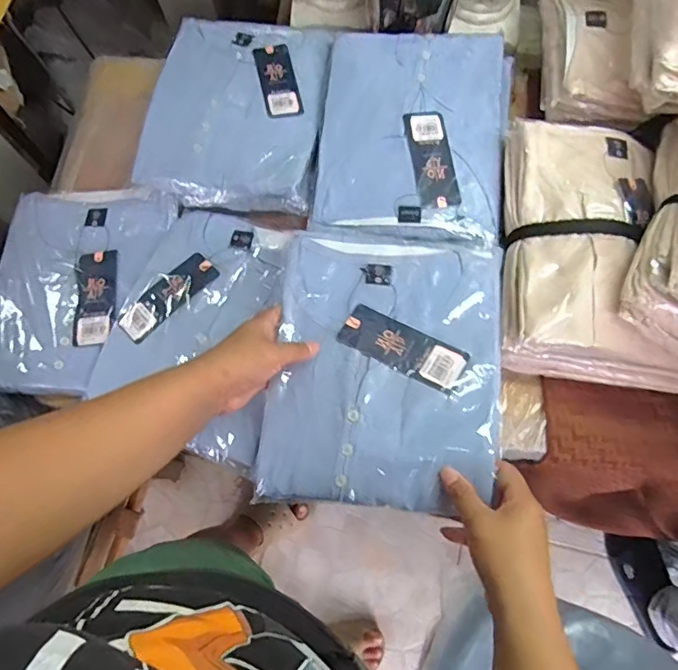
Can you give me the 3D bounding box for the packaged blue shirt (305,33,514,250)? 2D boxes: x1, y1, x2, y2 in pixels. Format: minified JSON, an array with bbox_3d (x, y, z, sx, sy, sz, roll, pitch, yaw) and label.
[{"bbox_3d":[0.087,-0.230,0.573,0.215,0.028,0.276,9,73,2],"label":"packaged blue shirt"}]

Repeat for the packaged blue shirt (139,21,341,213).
[{"bbox_3d":[-0.124,-0.287,0.609,0.203,0.031,0.272,9,73,2],"label":"packaged blue shirt"}]

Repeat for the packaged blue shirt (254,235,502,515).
[{"bbox_3d":[0.041,0.025,0.462,0.207,0.042,0.261,5,73,1],"label":"packaged blue shirt"}]

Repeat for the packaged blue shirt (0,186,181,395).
[{"bbox_3d":[-0.314,-0.056,0.572,0.190,0.028,0.251,8,73,2],"label":"packaged blue shirt"}]

